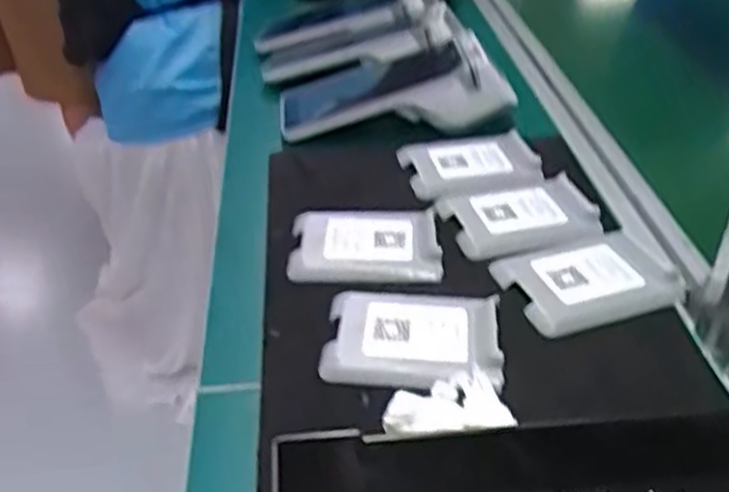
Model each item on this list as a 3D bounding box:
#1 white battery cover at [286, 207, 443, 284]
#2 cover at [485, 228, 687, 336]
[{"bbox_3d":[0.000,0.001,0.529,0.101,0.010,0.075,-1,36,0],"label":"white battery cover"},{"bbox_3d":[0.147,0.022,0.496,0.106,0.017,0.079,-13,37,-17],"label":"cover"}]

